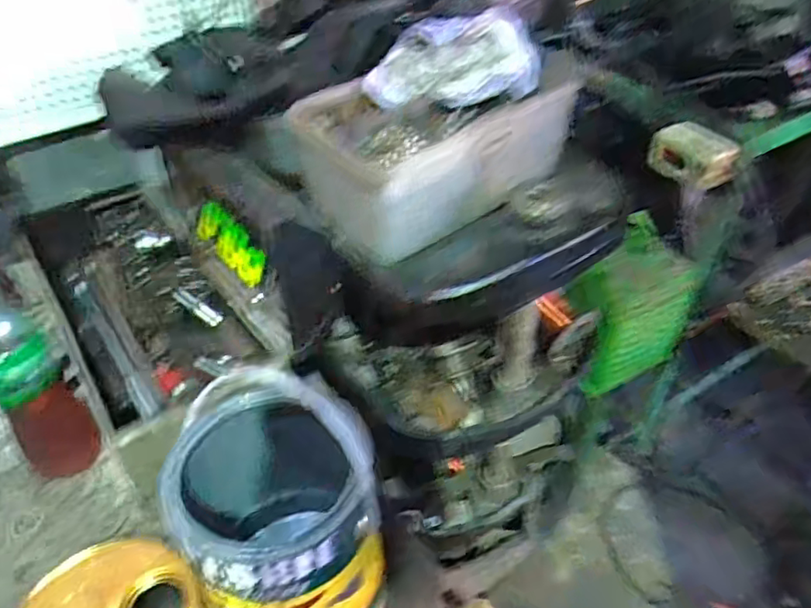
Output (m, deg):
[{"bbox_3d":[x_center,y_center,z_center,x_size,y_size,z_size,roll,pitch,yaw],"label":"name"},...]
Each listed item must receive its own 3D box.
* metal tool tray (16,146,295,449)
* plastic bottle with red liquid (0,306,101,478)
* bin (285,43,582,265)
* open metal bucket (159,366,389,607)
[{"bbox_3d":[-0.323,-0.011,0.815,0.243,0.131,0.460,-26,47,-26],"label":"metal tool tray"},{"bbox_3d":[-0.405,0.095,0.665,0.079,0.262,0.066,-27,48,-27],"label":"plastic bottle with red liquid"},{"bbox_3d":[0.038,-0.160,0.641,0.273,0.103,0.157,-23,46,-23],"label":"bin"},{"bbox_3d":[-0.109,0.185,0.542,0.153,0.264,0.174,-23,46,-23],"label":"open metal bucket"}]

